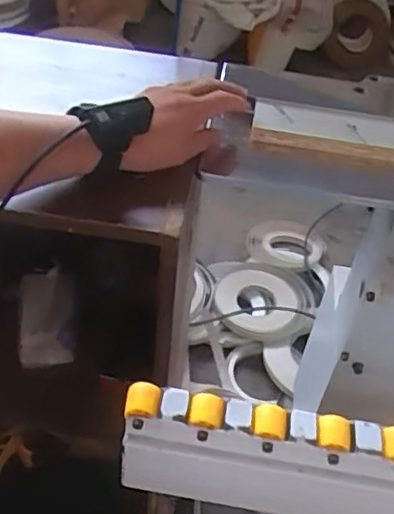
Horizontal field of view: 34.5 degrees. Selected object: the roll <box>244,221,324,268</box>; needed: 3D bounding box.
[{"bbox_3d":[0.273,-0.040,1.959,0.236,0.039,0.221,-5,43,4],"label":"roll"}]

